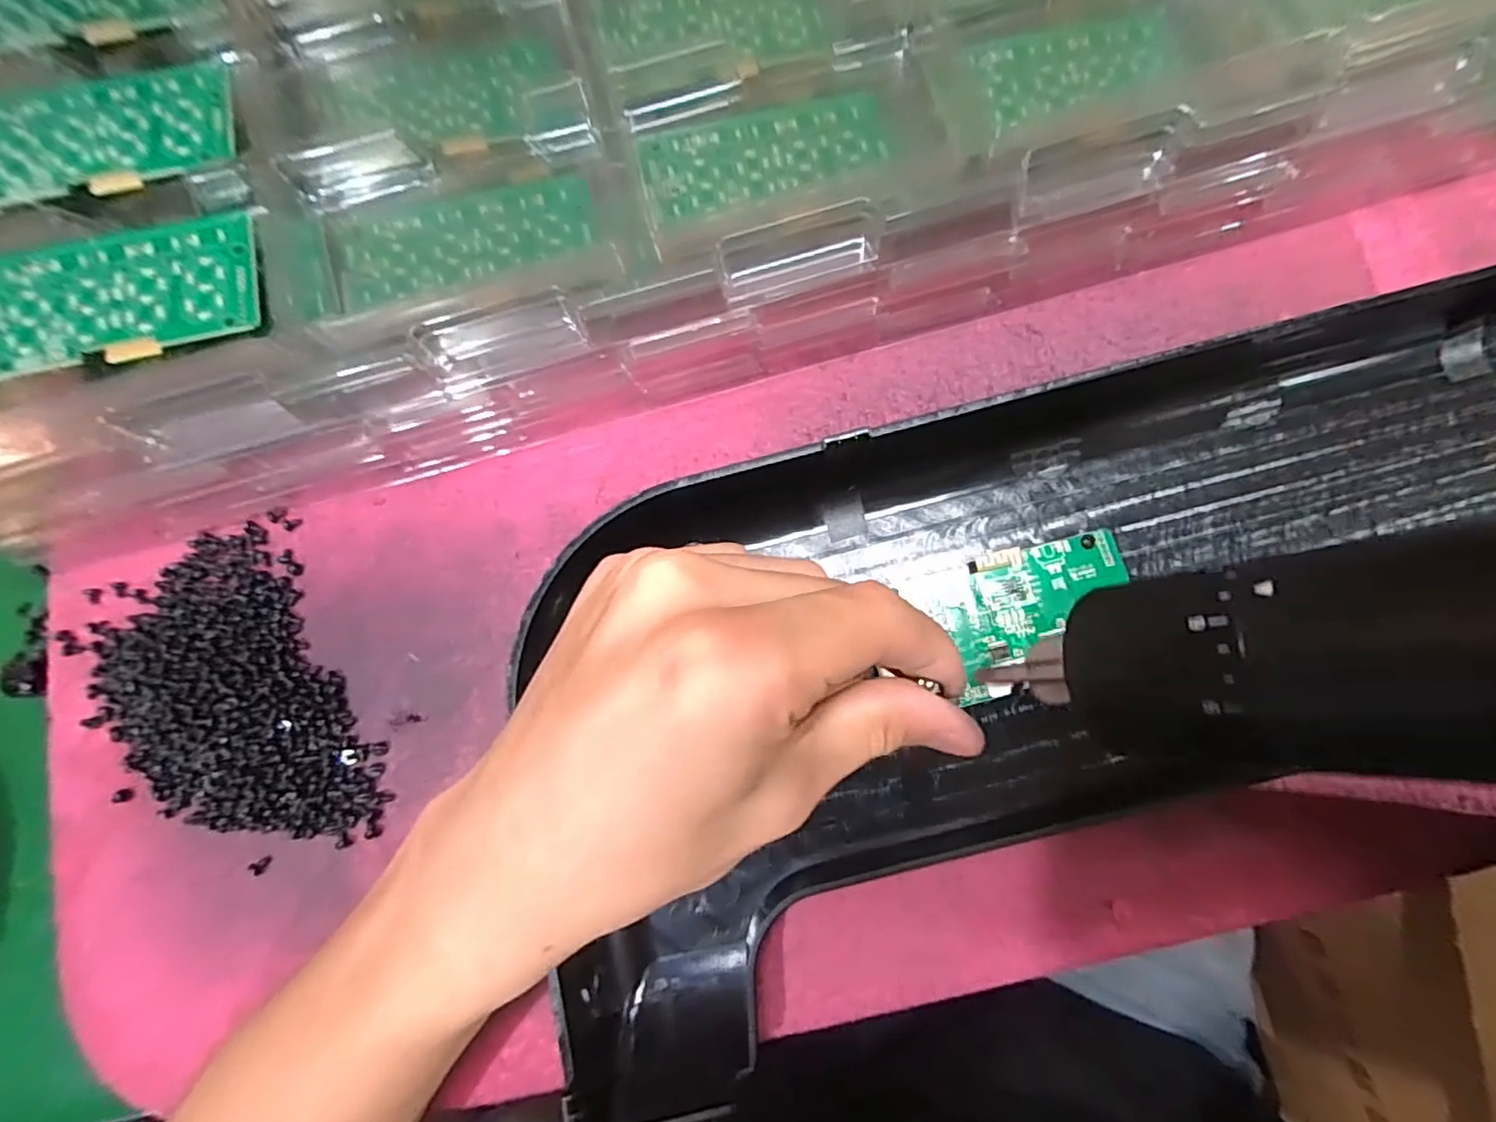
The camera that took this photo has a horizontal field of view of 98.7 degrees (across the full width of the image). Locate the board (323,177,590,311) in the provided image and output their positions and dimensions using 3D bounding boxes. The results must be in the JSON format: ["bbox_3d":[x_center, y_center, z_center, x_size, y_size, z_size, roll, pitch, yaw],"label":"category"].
[{"bbox_3d":[-0.106,-0.123,0.240,0.094,0.004,0.038,-19,77,-7],"label":"board"}]

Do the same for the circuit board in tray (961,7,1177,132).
[{"bbox_3d":[0.125,-0.186,0.240,0.080,0.004,0.038,-17,76,-5],"label":"circuit board in tray"}]

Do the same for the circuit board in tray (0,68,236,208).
[{"bbox_3d":[-0.234,-0.154,0.232,0.092,0.004,0.046,-10,78,-3],"label":"circuit board in tray"}]

